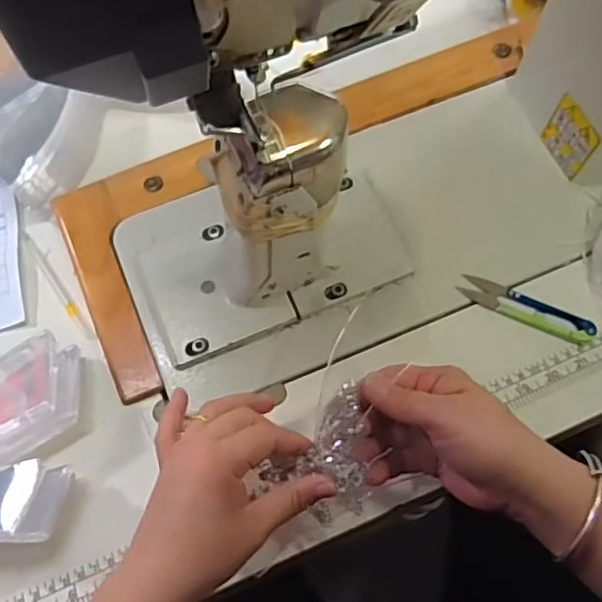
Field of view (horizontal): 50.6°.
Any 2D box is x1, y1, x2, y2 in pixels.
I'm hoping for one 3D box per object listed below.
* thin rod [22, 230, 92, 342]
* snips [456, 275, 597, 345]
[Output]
[{"bbox_3d":[-0.203,-0.016,0.529,0.009,0.014,0.125,-33,65,-14],"label":"thin rod"},{"bbox_3d":[0.173,0.005,0.487,0.101,0.011,0.024,25,66,15],"label":"snips"}]

